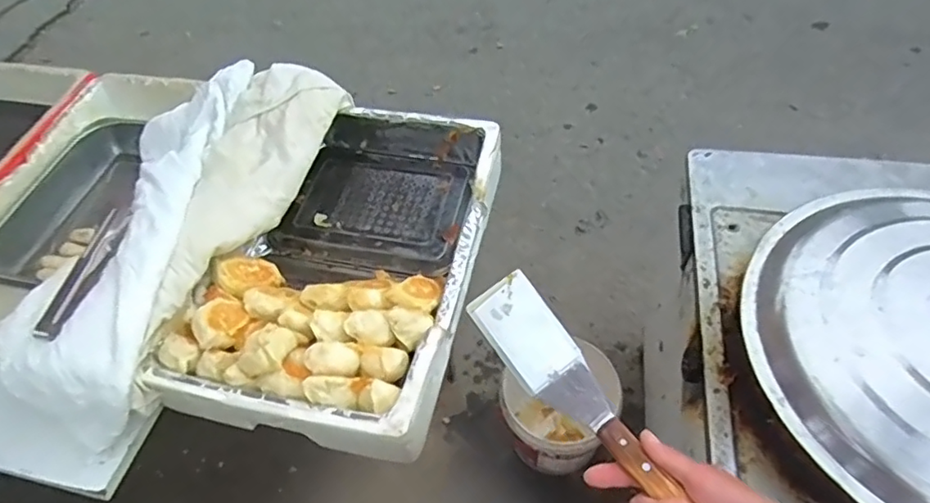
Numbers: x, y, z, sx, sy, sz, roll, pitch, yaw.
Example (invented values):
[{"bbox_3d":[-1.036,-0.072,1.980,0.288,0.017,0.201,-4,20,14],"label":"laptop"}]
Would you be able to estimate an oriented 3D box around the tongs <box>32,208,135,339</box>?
[{"bbox_3d":[-0.532,0.030,0.812,0.048,0.024,0.197,6,52,9],"label":"tongs"}]

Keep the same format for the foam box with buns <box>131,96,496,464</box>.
[{"bbox_3d":[-0.180,-0.009,0.946,0.384,0.130,0.598,9,53,11],"label":"foam box with buns"}]

